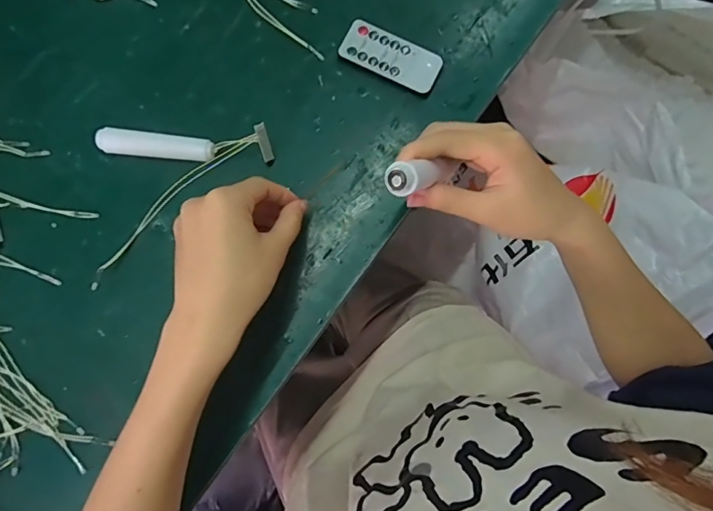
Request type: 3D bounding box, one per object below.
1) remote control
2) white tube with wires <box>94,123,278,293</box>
[{"bbox_3d":[0.029,-0.167,0.395,0.084,0.008,0.038,27,80,4],"label":"remote control"},{"bbox_3d":[-0.153,-0.068,0.365,0.165,0.027,0.098,-34,81,-6],"label":"white tube with wires"}]

